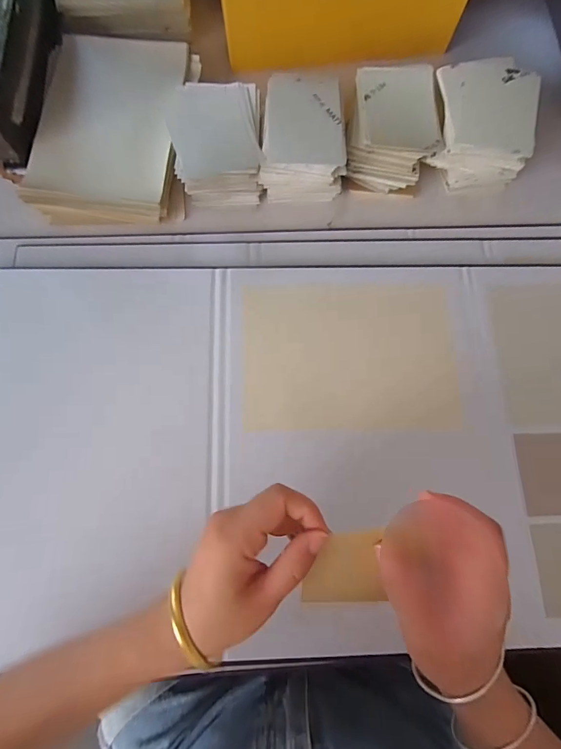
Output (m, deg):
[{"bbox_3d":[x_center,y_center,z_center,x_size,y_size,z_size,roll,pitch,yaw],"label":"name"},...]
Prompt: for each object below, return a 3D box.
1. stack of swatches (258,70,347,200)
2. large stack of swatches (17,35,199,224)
[{"bbox_3d":[0.023,-0.268,0.440,0.090,0.070,0.124,-3,77,-2],"label":"stack of swatches"},{"bbox_3d":[-0.203,-0.304,0.463,0.177,0.038,0.249,4,77,-1],"label":"large stack of swatches"}]

